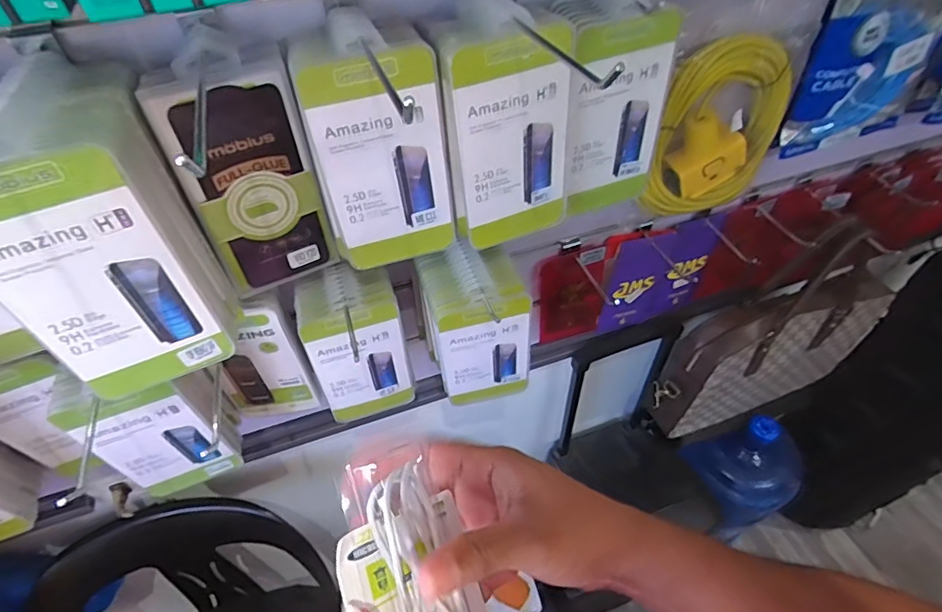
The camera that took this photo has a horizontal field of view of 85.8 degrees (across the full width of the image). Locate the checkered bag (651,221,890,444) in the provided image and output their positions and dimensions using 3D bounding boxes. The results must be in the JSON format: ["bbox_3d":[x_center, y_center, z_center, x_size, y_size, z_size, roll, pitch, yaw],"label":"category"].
[{"bbox_3d":[0.462,0.041,0.792,0.339,0.361,0.110,-18,51,-13],"label":"checkered bag"}]

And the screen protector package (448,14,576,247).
[{"bbox_3d":[0.036,-0.118,0.382,0.097,0.165,0.014,-17,51,-12],"label":"screen protector package"}]

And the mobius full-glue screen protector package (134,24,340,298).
[{"bbox_3d":[-0.161,-0.093,0.376,0.088,0.190,0.027,-25,51,-19],"label":"mobius full-glue screen protector package"}]

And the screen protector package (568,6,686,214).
[{"bbox_3d":[0.118,-0.148,0.408,0.089,0.159,0.013,-18,51,-13],"label":"screen protector package"}]

